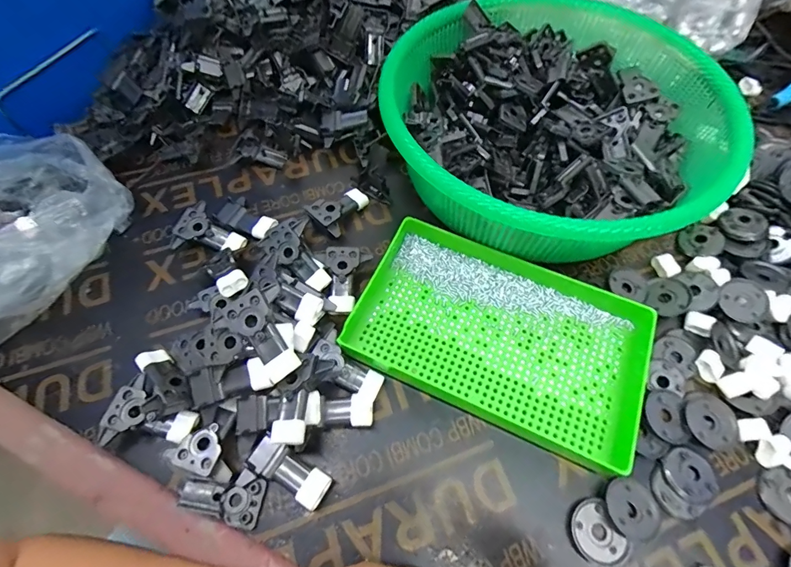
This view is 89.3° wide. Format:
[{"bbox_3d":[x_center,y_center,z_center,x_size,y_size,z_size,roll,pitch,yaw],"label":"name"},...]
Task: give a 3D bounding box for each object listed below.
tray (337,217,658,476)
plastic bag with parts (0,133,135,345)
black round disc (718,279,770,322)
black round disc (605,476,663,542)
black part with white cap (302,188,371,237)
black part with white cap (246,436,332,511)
[{"bbox_3d":[0.099,0.041,0.362,0.254,0.032,0.155,22,66,11],"label":"tray"},{"bbox_3d":[-0.374,-0.046,0.366,0.167,0.075,0.226,38,68,18],"label":"plastic bag with parts"},{"bbox_3d":[0.331,0.016,0.381,0.040,0.005,0.040,-2,78,11],"label":"black round disc"},{"bbox_3d":[0.183,0.173,0.309,0.040,0.006,0.041,0,61,0],"label":"black round disc"},{"bbox_3d":[-0.058,-0.081,0.431,0.042,0.020,0.066,41,57,18],"label":"black part with white cap"},{"bbox_3d":[-0.082,0.148,0.314,0.064,0.021,0.026,27,65,14],"label":"black part with white cap"}]

